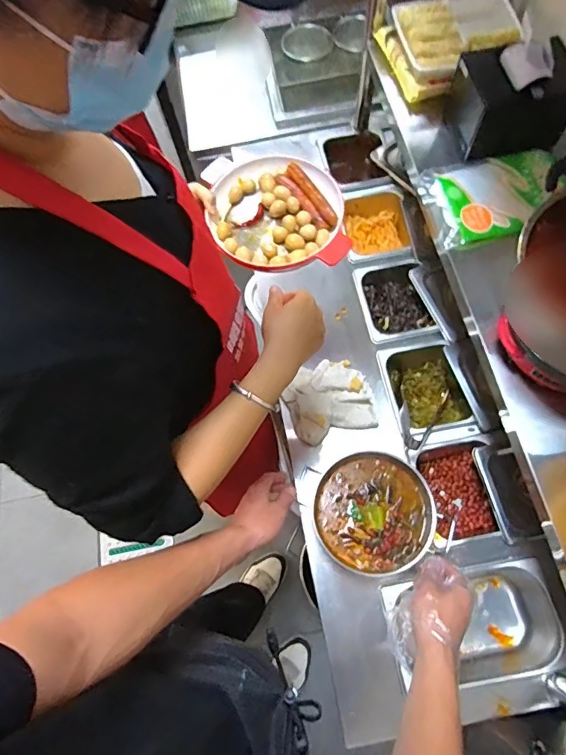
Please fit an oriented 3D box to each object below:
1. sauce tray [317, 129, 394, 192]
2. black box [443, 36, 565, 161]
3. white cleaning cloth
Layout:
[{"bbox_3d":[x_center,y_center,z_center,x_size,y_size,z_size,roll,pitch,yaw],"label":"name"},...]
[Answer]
[{"bbox_3d":[0.175,-0.488,1.071,0.130,0.084,0.175,-18,69,-4],"label":"sauce tray"},{"bbox_3d":[0.361,-0.442,0.723,0.167,0.121,0.127,-5,69,1],"label":"black box"},{"bbox_3d":[0.085,0.037,0.811,0.150,0.040,0.133,-17,69,-4],"label":"white cleaning cloth"}]

